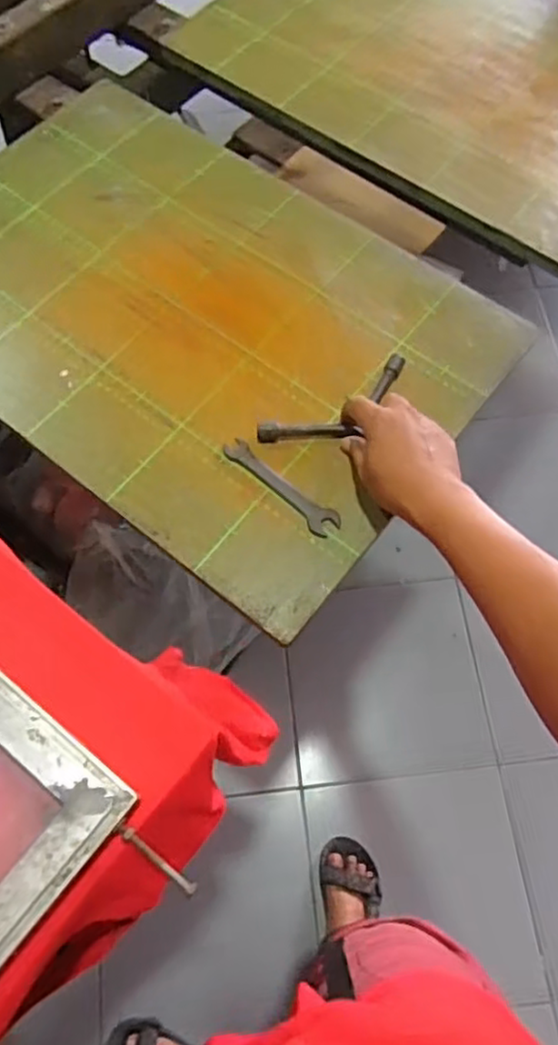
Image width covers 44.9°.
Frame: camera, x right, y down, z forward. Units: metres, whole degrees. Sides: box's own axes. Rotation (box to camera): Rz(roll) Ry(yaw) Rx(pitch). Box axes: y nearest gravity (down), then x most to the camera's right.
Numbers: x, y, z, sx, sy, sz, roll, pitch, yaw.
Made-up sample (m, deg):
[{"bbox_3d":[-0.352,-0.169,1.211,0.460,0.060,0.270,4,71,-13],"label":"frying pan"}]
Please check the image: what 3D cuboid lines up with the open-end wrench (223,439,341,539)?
[{"bbox_3d":[0.002,-0.032,0.589,0.121,0.006,0.024,41,72,17],"label":"open-end wrench"}]

